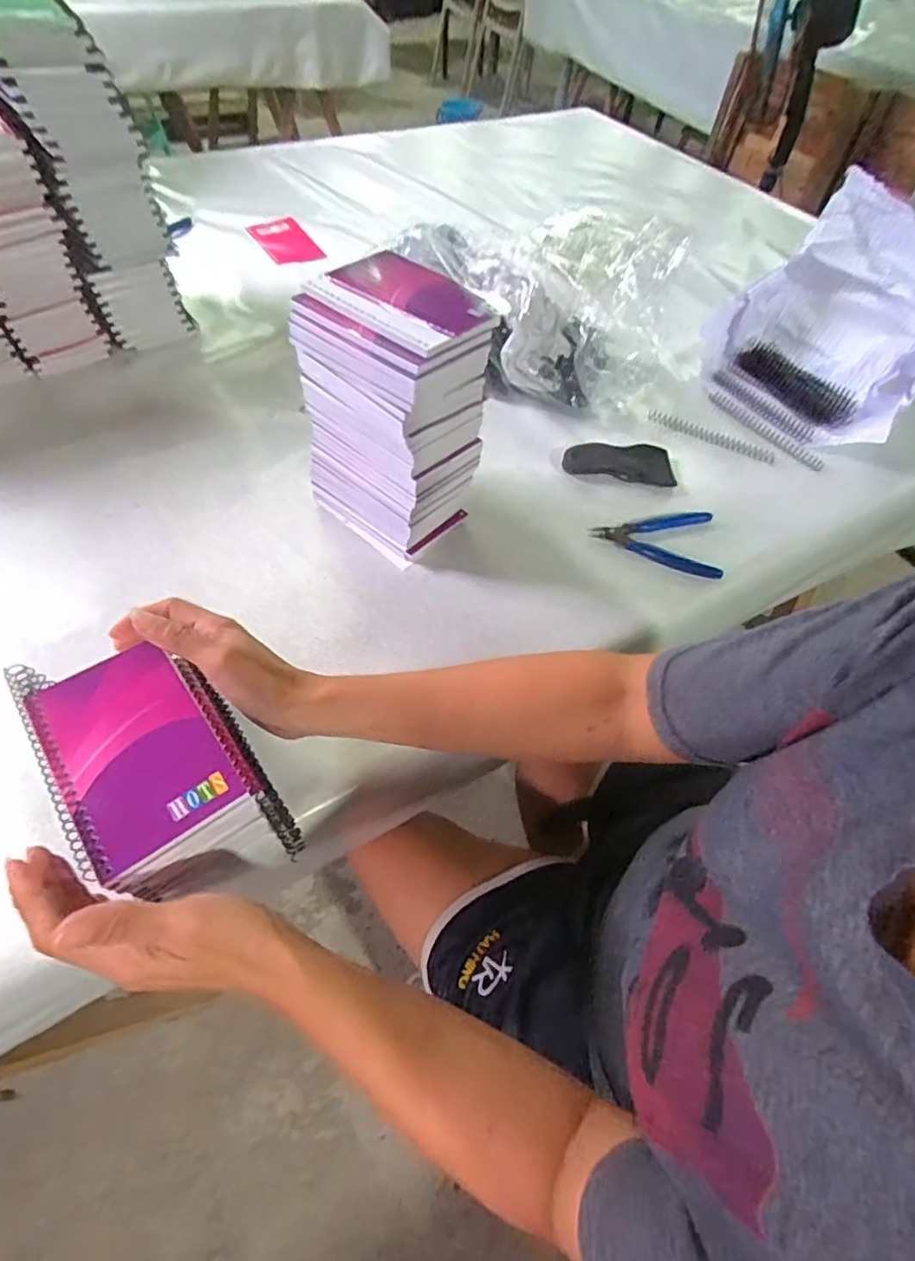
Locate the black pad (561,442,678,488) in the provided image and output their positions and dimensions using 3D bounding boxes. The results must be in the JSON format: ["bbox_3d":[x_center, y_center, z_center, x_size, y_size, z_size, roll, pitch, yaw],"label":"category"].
[{"bbox_3d":[0.176,-0.185,0.629,0.124,0.019,0.062,1,57,-3],"label":"black pad"}]

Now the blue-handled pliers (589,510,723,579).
[{"bbox_3d":[0.208,-0.101,0.578,0.124,0.008,0.088,25,59,12],"label":"blue-handled pliers"}]

